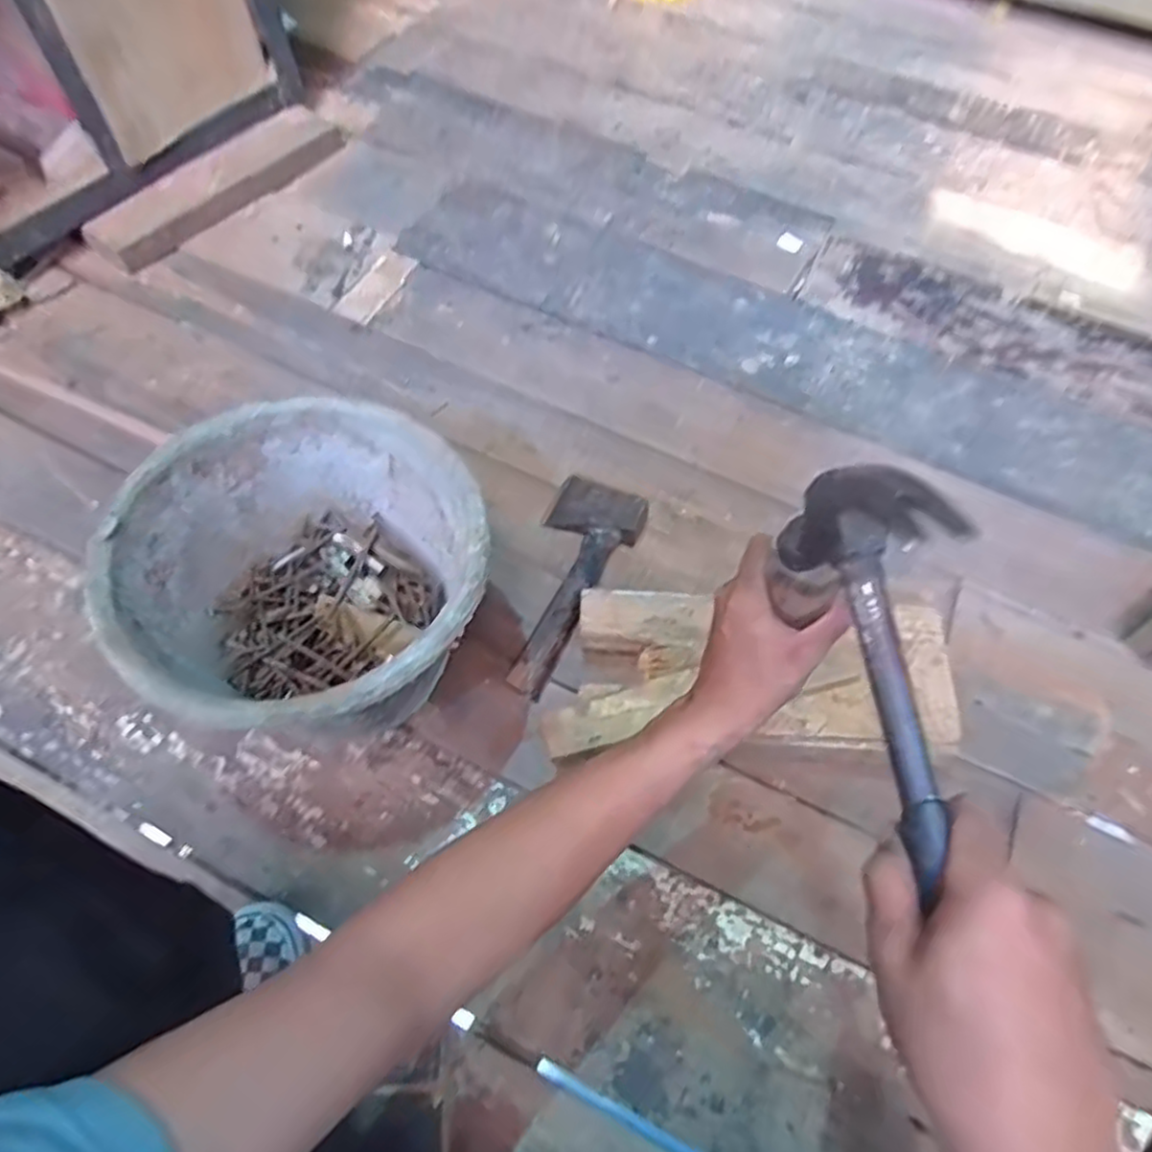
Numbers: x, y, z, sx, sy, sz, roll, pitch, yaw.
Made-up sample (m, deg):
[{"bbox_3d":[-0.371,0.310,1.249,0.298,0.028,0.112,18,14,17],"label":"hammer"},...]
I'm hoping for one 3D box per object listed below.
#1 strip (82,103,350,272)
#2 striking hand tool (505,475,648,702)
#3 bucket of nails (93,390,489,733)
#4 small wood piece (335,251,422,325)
[{"bbox_3d":[-0.517,-0.578,1.036,0.086,0.047,0.406,33,66,14],"label":"strip"},{"bbox_3d":[-0.015,-0.009,0.744,0.103,0.045,0.269,25,64,11],"label":"striking hand tool"},{"bbox_3d":[-0.210,0.012,0.602,0.261,0.190,0.266,2,63,-3],"label":"bucket of nails"},{"bbox_3d":[-0.274,-0.396,0.962,0.063,0.014,0.137,27,65,11],"label":"small wood piece"}]

